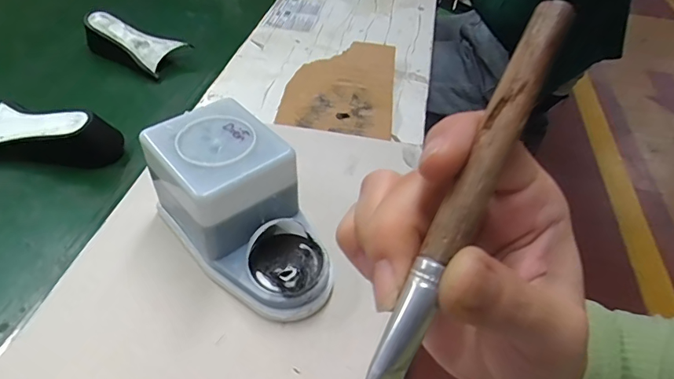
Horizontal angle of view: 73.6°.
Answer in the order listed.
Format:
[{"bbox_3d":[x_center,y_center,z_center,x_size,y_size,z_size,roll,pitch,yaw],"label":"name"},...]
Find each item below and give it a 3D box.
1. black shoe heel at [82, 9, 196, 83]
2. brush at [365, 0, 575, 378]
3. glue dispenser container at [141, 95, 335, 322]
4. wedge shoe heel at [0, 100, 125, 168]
[{"bbox_3d":[-0.309,-0.230,0.699,0.145,0.060,0.086,27,49,20],"label":"black shoe heel"},{"bbox_3d":[0.030,0.008,0.124,0.016,0.012,0.140,26,82,20],"label":"brush"},{"bbox_3d":[-0.080,0.019,0.398,0.107,0.105,0.188,-32,56,-31],"label":"glue dispenser container"},{"bbox_3d":[-0.336,-0.066,0.526,0.170,0.054,0.066,7,45,2],"label":"wedge shoe heel"}]

